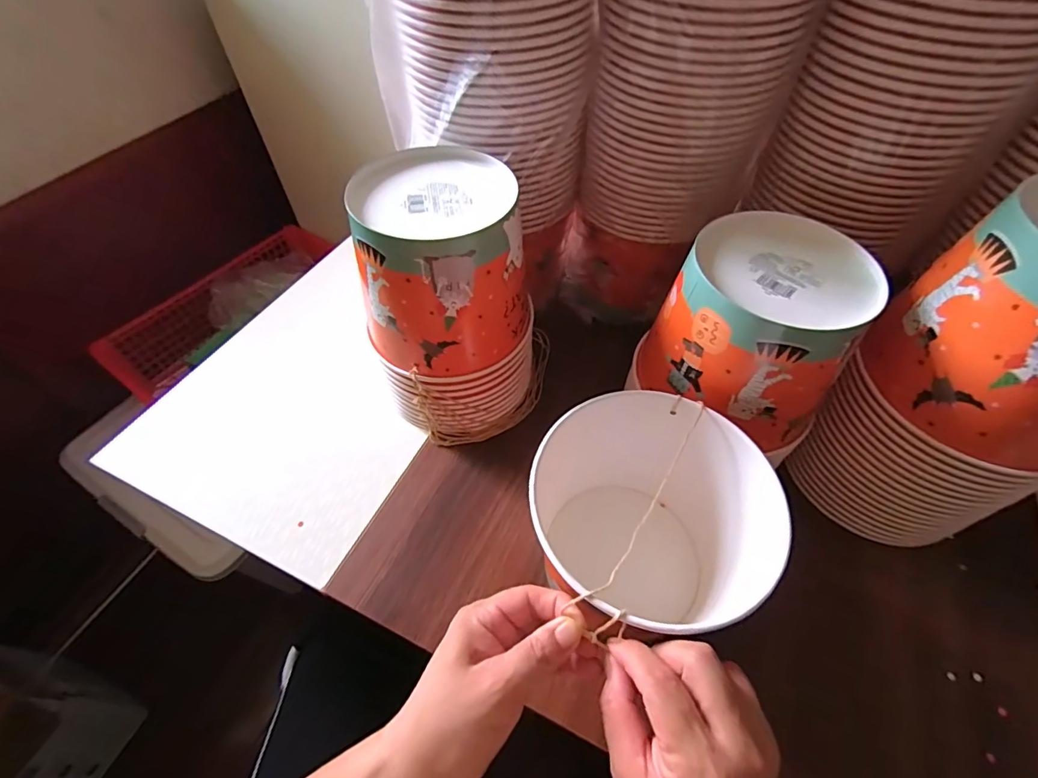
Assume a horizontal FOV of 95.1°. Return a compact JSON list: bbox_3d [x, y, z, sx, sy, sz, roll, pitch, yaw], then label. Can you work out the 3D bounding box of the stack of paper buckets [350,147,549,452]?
[{"bbox_3d":[-0.059,-0.076,0.444,0.152,0.212,0.161,-3,54,-2],"label":"stack of paper buckets"}]

